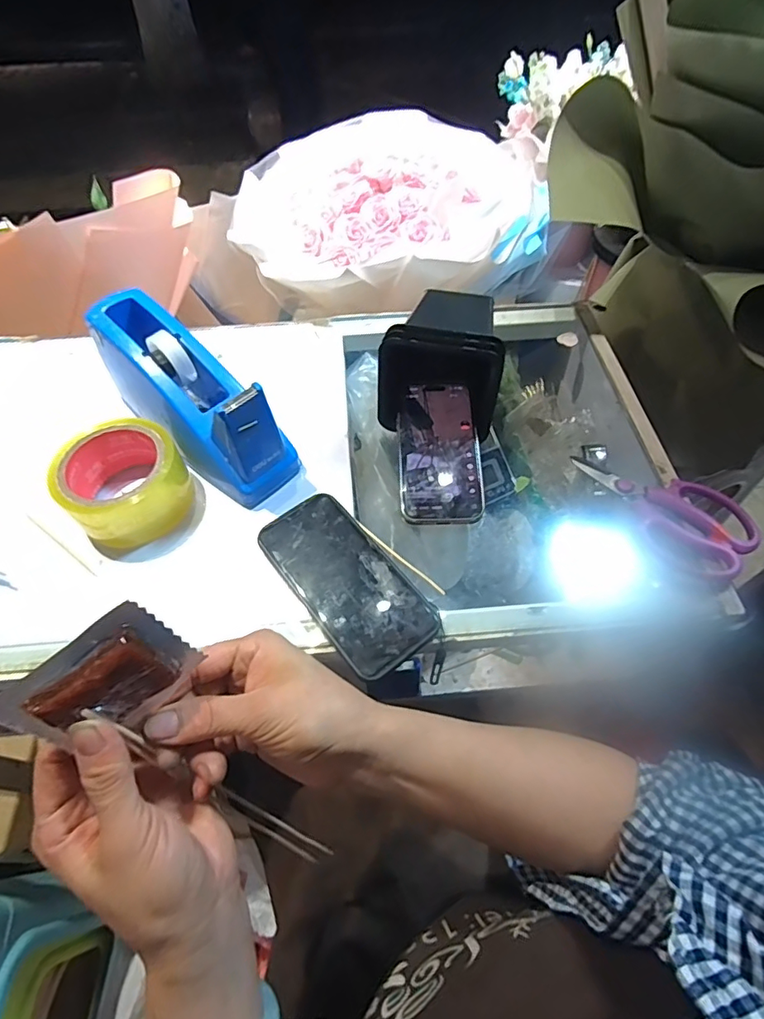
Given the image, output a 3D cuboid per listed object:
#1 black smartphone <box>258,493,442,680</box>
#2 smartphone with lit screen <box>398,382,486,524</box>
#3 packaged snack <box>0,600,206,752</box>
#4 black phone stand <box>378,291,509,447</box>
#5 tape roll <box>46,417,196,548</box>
[{"bbox_3d":[-0.030,0.054,0.403,0.074,0.007,0.158,-34,63,-20],"label":"black smartphone"},{"bbox_3d":[0.053,-0.055,0.460,0.072,0.005,0.143,-1,65,1],"label":"smartphone with lit screen"},{"bbox_3d":[-0.121,0.078,0.225,0.065,0.059,0.010,-41,39,-14],"label":"packaged snack"},{"bbox_3d":[0.062,-0.151,0.484,0.102,0.105,0.138,10,57,7],"label":"black phone stand"},{"bbox_3d":[-0.221,-0.022,0.439,0.097,0.063,0.093,0,57,0],"label":"tape roll"}]

